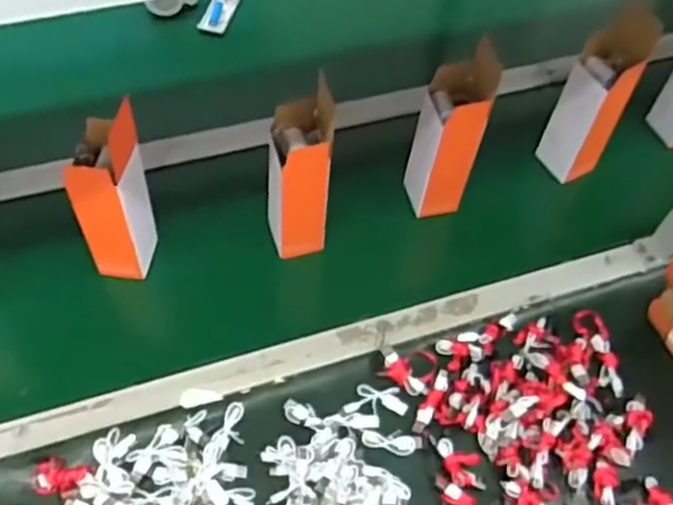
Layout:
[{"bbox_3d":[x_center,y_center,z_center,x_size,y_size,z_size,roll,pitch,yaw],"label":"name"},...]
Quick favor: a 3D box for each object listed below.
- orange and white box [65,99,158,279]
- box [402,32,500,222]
[{"bbox_3d":[-0.243,-0.063,0.774,0.062,0.222,0.081,4,57,0],"label":"orange and white box"},{"bbox_3d":[0.134,-0.143,0.857,0.062,0.219,0.083,-9,58,-8],"label":"box"}]

